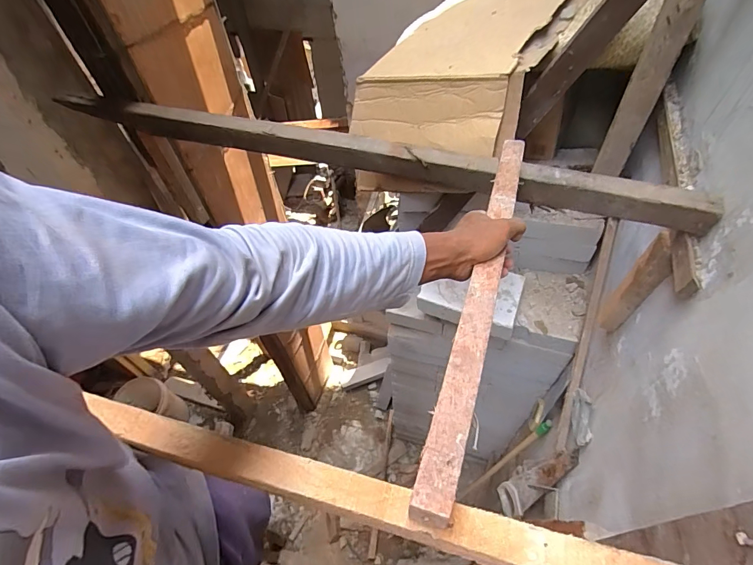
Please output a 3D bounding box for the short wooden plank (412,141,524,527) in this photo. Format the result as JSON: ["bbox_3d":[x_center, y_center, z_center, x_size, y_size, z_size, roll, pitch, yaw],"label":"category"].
[{"bbox_3d":[0.134,-0.003,0.497,0.034,0.044,0.547,13,53,14],"label":"short wooden plank"}]

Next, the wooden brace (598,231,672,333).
[{"bbox_3d":[0.526,0.017,0.815,0.033,0.292,0.058,-39,60,-22],"label":"wooden brace"}]

